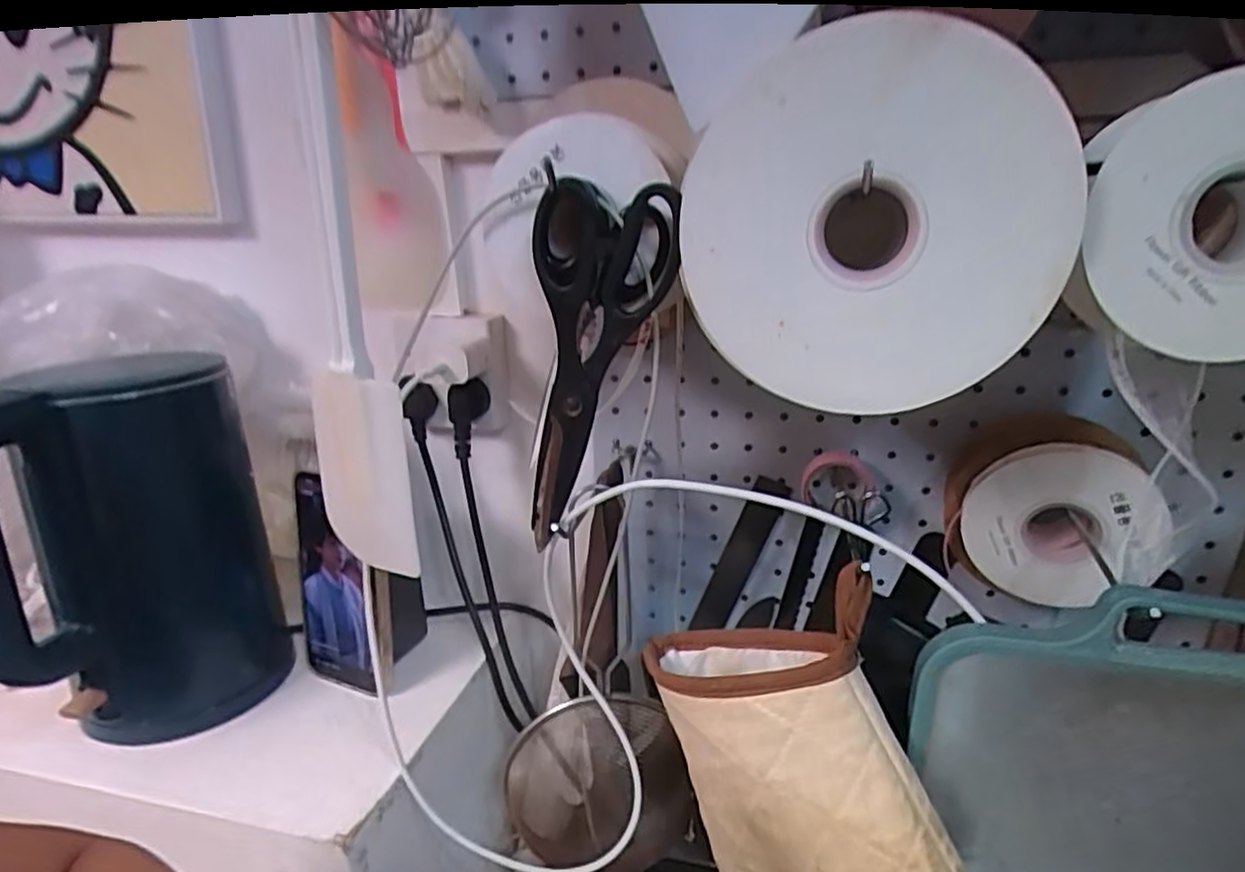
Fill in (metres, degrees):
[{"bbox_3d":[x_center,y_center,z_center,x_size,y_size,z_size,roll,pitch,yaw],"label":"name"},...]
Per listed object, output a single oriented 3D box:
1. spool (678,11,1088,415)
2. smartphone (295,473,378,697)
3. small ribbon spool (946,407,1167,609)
[{"bbox_3d":[0.096,-0.085,0.289,0.144,0.141,0.019,7,20,25],"label":"spool"},{"bbox_3d":[-0.212,0.108,0.520,0.065,0.157,0.006,3,11,26],"label":"smartphone"},{"bbox_3d":[0.252,0.044,0.423,0.106,0.105,0.039,7,20,25],"label":"small ribbon spool"}]

